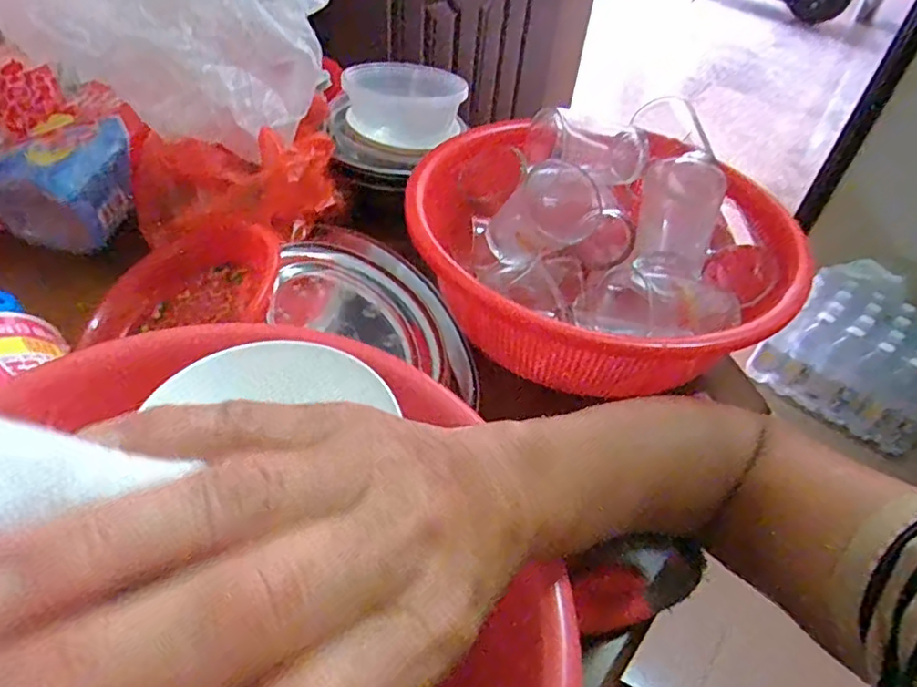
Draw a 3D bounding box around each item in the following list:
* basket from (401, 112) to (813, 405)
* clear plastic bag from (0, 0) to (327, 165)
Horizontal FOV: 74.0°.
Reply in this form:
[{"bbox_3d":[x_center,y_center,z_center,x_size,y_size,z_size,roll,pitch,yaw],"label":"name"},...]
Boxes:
[{"bbox_3d":[0.104,-0.077,0.463,0.278,0.095,0.222,27,48,18],"label":"basket"},{"bbox_3d":[-0.209,-0.286,0.504,0.211,0.140,0.235,8,45,0],"label":"clear plastic bag"}]

